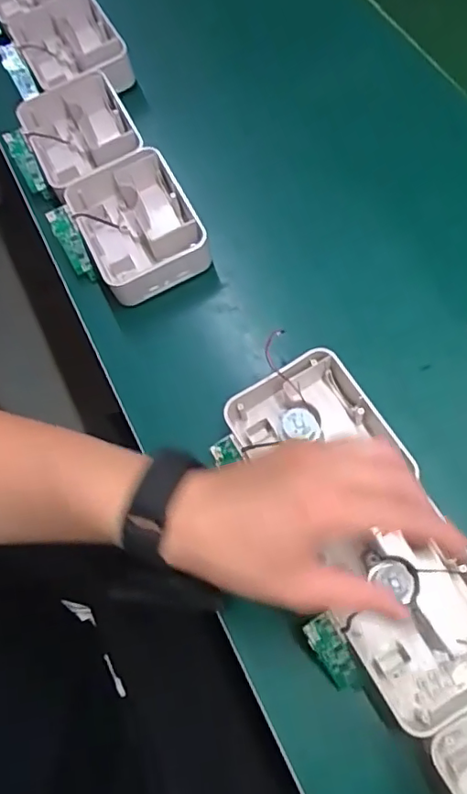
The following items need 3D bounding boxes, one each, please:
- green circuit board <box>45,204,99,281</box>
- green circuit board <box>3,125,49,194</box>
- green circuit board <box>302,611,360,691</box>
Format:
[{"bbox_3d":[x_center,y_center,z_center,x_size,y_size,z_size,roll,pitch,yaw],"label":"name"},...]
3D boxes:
[{"bbox_3d":[-0.150,-0.141,0.537,0.071,0.028,0.010,60,32,-14],"label":"green circuit board"},{"bbox_3d":[-0.209,-0.238,0.579,0.027,0.008,0.060,-13,109,31],"label":"green circuit board"},{"bbox_3d":[0.068,0.174,0.384,0.022,0.004,0.064,-27,108,-5],"label":"green circuit board"}]

